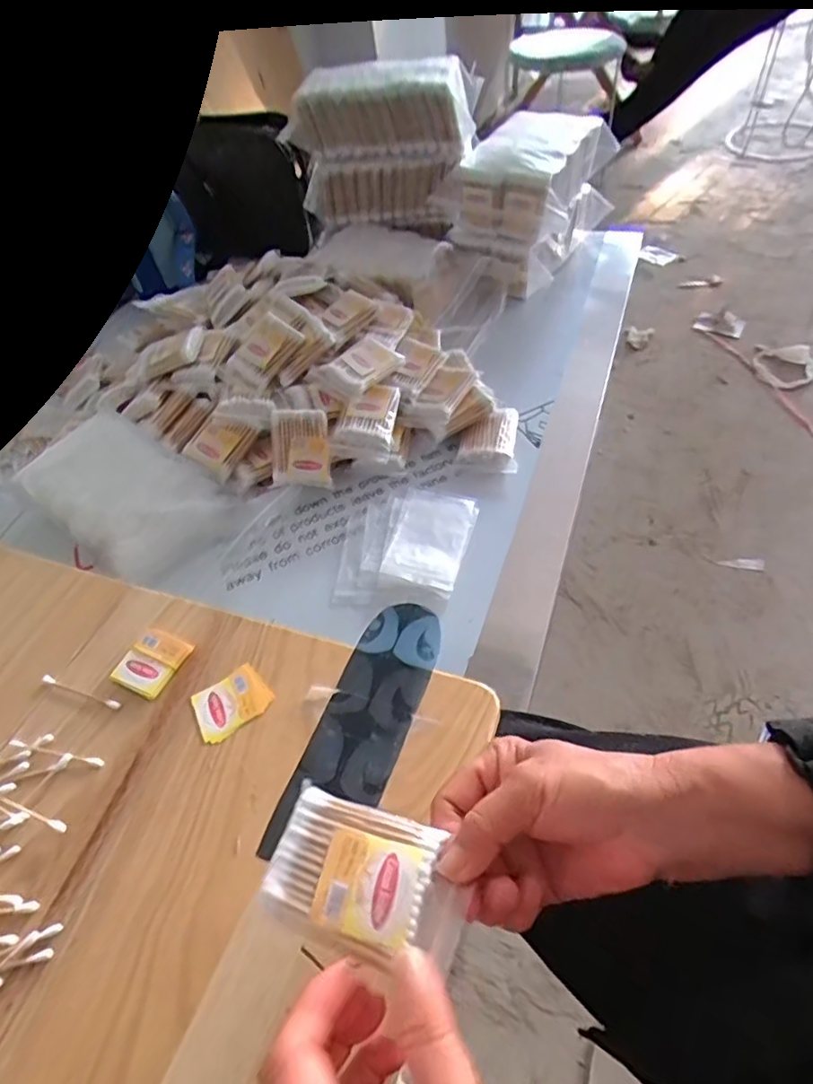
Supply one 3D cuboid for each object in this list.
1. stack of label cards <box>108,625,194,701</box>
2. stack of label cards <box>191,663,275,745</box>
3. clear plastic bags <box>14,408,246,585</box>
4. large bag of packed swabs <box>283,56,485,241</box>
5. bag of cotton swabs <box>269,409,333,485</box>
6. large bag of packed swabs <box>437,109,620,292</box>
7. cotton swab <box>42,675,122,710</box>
[{"bbox_3d":[-0.191,0.089,0.439,0.042,0.011,0.049,15,53,19],"label":"stack of label cards"},{"bbox_3d":[-0.124,0.112,0.414,0.052,0.004,0.043,-30,53,-18],"label":"stack of label cards"},{"bbox_3d":[-0.277,-0.042,0.587,0.194,0.040,0.129,36,65,10],"label":"clear plastic bags"},{"bbox_3d":[-0.025,-0.528,0.786,0.235,0.171,0.118,-2,49,5],"label":"large bag of packed swabs"},{"bbox_3d":[-0.108,-0.096,0.594,0.057,0.009,0.078,-4,88,-3],"label":"bag of cotton swabs"},{"bbox_3d":[0.165,-0.474,0.800,0.172,0.150,0.224,22,58,24],"label":"large bag of packed swabs"},{"bbox_3d":[-0.240,0.110,0.429,0.073,0.004,0.006,14,53,18],"label":"cotton swab"}]

